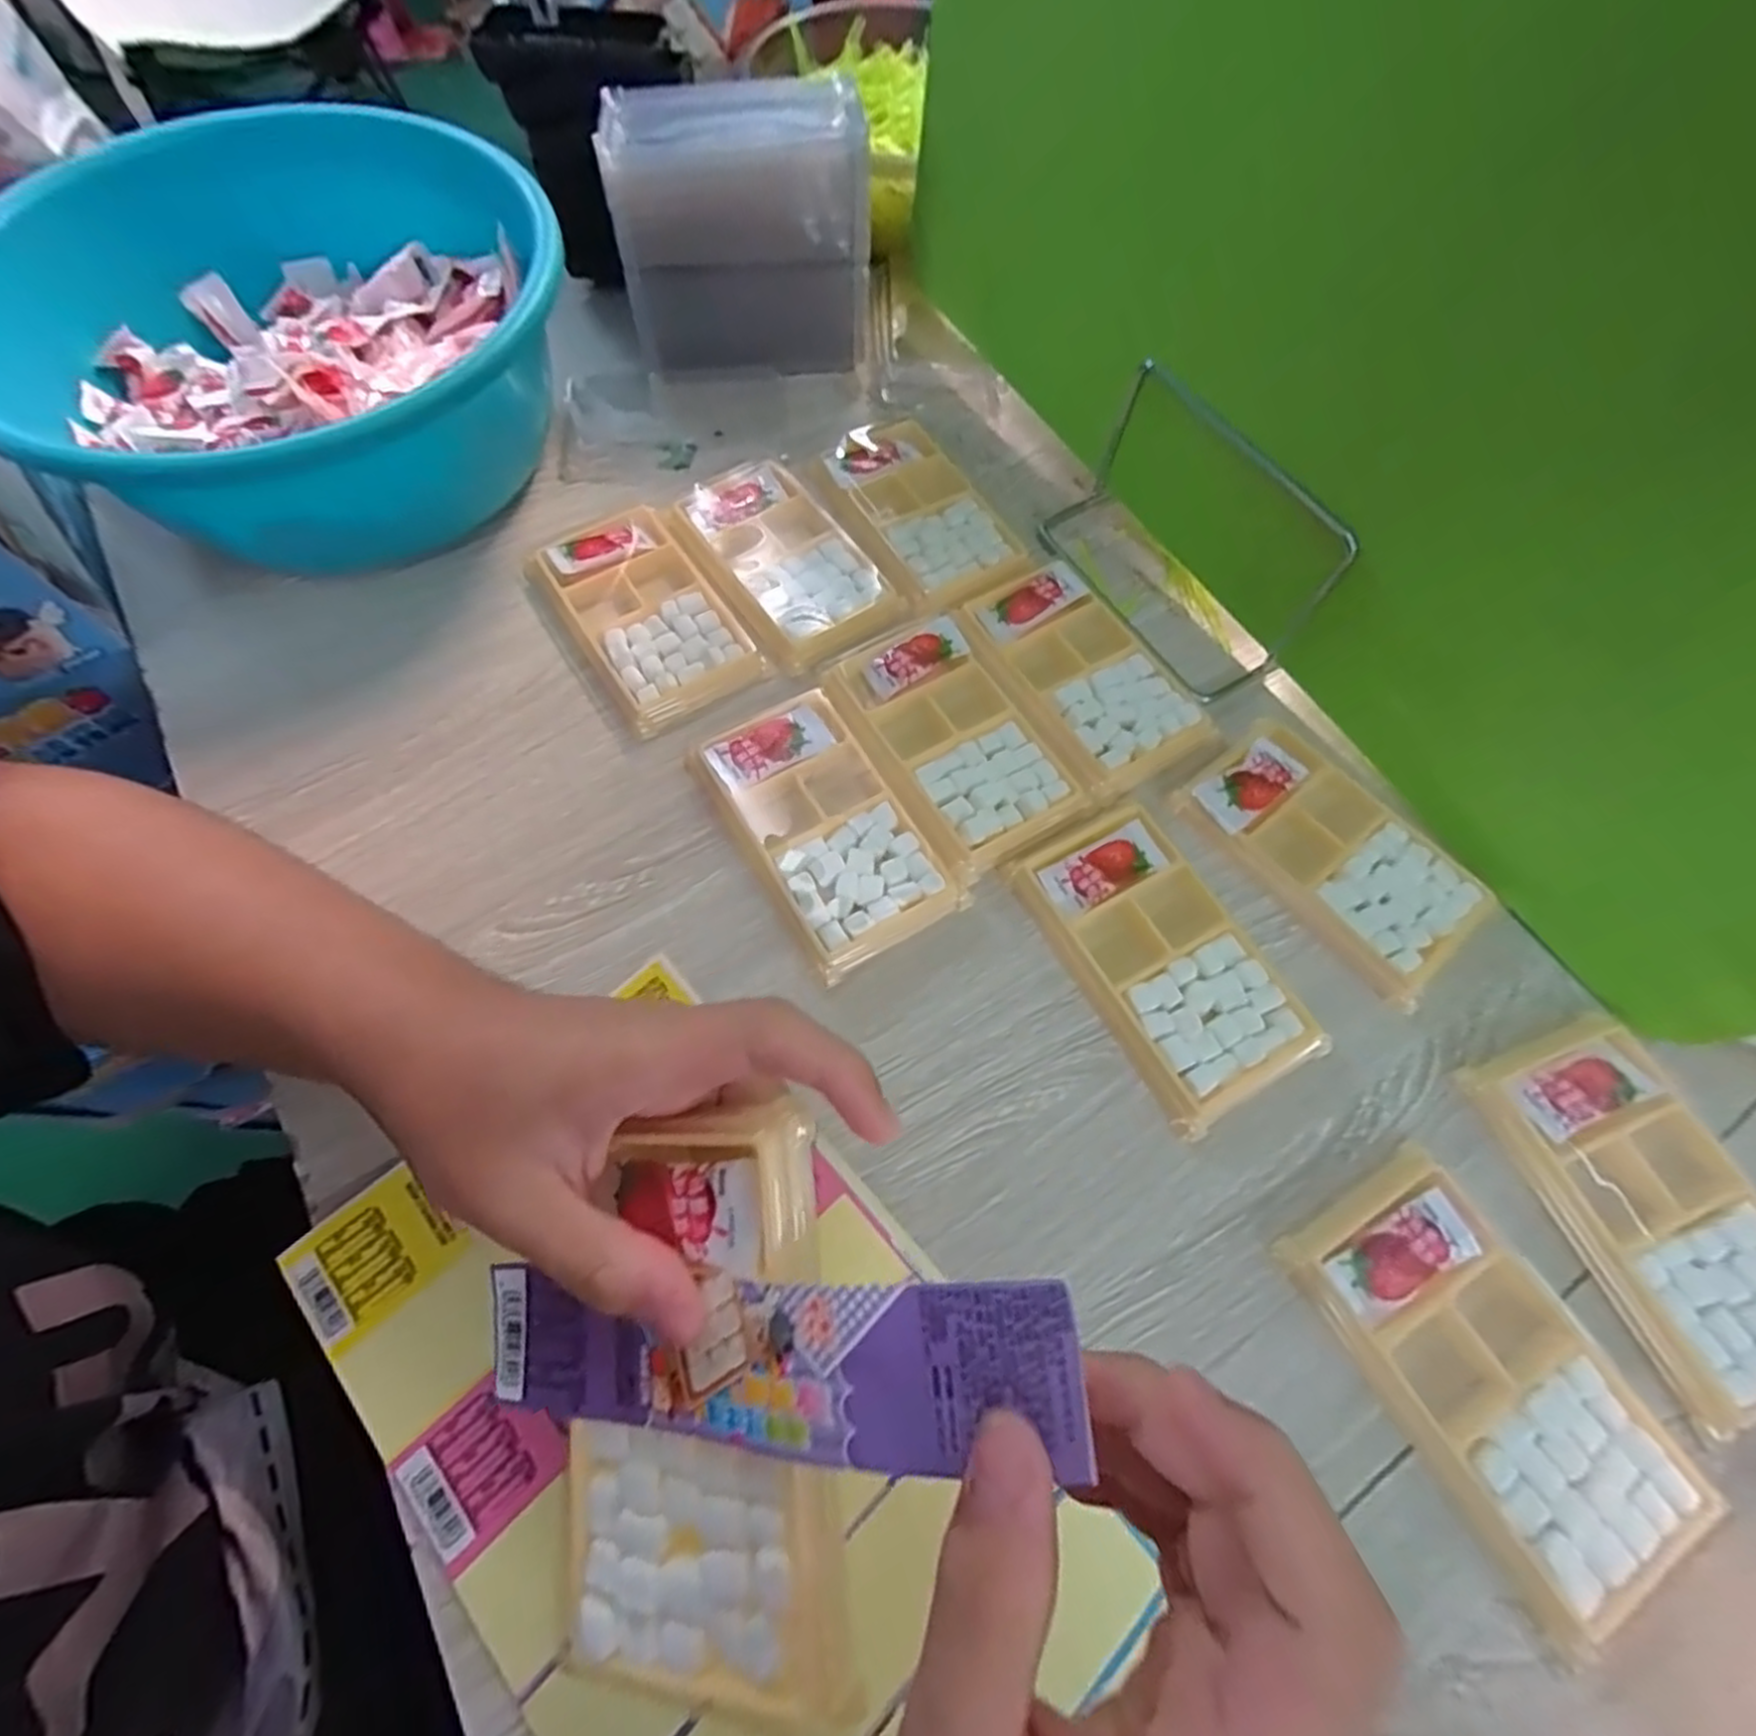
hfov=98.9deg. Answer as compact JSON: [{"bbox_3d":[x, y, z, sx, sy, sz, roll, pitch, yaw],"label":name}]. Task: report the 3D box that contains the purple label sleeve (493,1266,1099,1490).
[{"bbox_3d":[-0.034,0.122,0.184,0.163,0.015,0.037,-14,65,22],"label":"purple label sleeve"}]

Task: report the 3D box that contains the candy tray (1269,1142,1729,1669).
[{"bbox_3d":[0.220,0.183,0.271,0.075,0.014,0.135,-28,70,-12],"label":"candy tray"}]

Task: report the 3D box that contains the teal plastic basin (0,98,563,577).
[{"bbox_3d":[-0.294,-0.270,0.409,0.250,0.112,0.273,0,67,-1],"label":"teal plastic basin"}]

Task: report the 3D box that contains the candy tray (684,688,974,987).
[{"bbox_3d":[-0.027,-0.021,0.357,0.075,0.010,0.137,-31,71,-13],"label":"candy tray"}]

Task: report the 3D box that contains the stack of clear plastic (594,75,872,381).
[{"bbox_3d":[-0.081,-0.384,0.463,0.141,0.117,0.088,-8,67,-4],"label":"stack of clear plastic"}]

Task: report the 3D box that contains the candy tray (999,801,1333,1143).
[{"bbox_3d":[0.126,0.039,0.335,0.076,0.009,0.137,-27,70,-12],"label":"candy tray"}]

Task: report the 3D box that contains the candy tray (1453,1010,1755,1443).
[{"bbox_3d":[0.307,0.133,0.298,0.076,0.015,0.136,-20,69,-9],"label":"candy tray"}]

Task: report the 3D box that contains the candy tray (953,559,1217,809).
[{"bbox_3d":[0.105,-0.102,0.397,0.078,0.012,0.135,-31,71,-13],"label":"candy tray"}]

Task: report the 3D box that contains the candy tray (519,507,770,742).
[{"bbox_3d":[-0.128,-0.139,0.405,0.078,0.014,0.138,-32,71,-13],"label":"candy tray"}]

